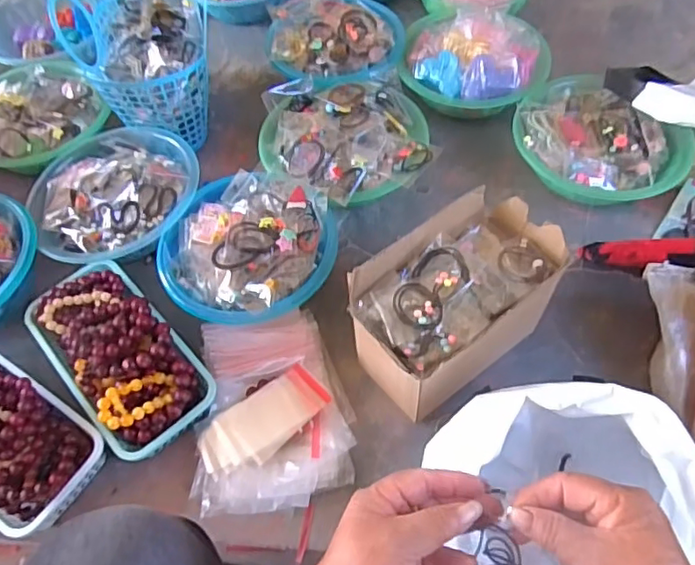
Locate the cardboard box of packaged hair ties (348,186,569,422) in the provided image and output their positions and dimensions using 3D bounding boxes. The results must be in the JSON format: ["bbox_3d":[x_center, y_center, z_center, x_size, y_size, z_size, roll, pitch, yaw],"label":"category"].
[{"bbox_3d":[0.117,0.034,0.646,0.215,0.175,0.127,-34,61,-17],"label":"cardboard box of packaged hair ties"}]

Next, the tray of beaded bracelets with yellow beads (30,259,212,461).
[{"bbox_3d":[-0.276,0.077,0.678,0.130,0.071,0.250,-39,63,-19],"label":"tray of beaded bracelets with yellow beads"}]

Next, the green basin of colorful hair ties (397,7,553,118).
[{"bbox_3d":[0.202,-0.354,0.918,0.227,0.076,0.196,5,58,7],"label":"green basin of colorful hair ties"}]

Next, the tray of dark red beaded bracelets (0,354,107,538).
[{"bbox_3d":[-0.399,0.164,0.643,0.252,0.110,0.130,28,63,20],"label":"tray of dark red beaded bracelets"}]

